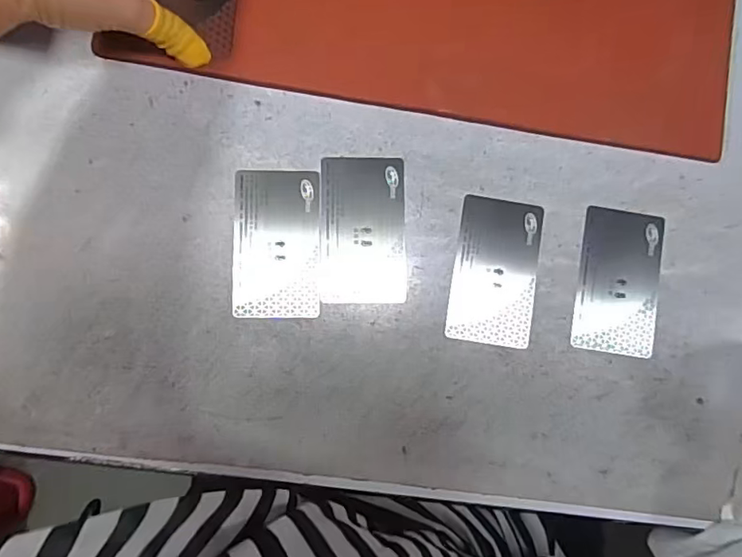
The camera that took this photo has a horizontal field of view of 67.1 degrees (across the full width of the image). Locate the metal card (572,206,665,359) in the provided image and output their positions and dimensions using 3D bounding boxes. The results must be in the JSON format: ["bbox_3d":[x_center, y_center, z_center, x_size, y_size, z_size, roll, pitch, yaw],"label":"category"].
[{"bbox_3d":[0.153,0.002,0.343,0.051,0.004,0.087,8,85,-3],"label":"metal card"}]

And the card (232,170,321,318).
[{"bbox_3d":[-0.056,-0.021,0.332,0.051,0.004,0.087,0,86,-4],"label":"card"}]

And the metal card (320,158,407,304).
[{"bbox_3d":[-0.005,-0.030,0.335,0.050,0.004,0.087,0,86,-4],"label":"metal card"}]

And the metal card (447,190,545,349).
[{"bbox_3d":[0.076,-0.004,0.340,0.050,0.004,0.087,9,85,-3],"label":"metal card"}]

